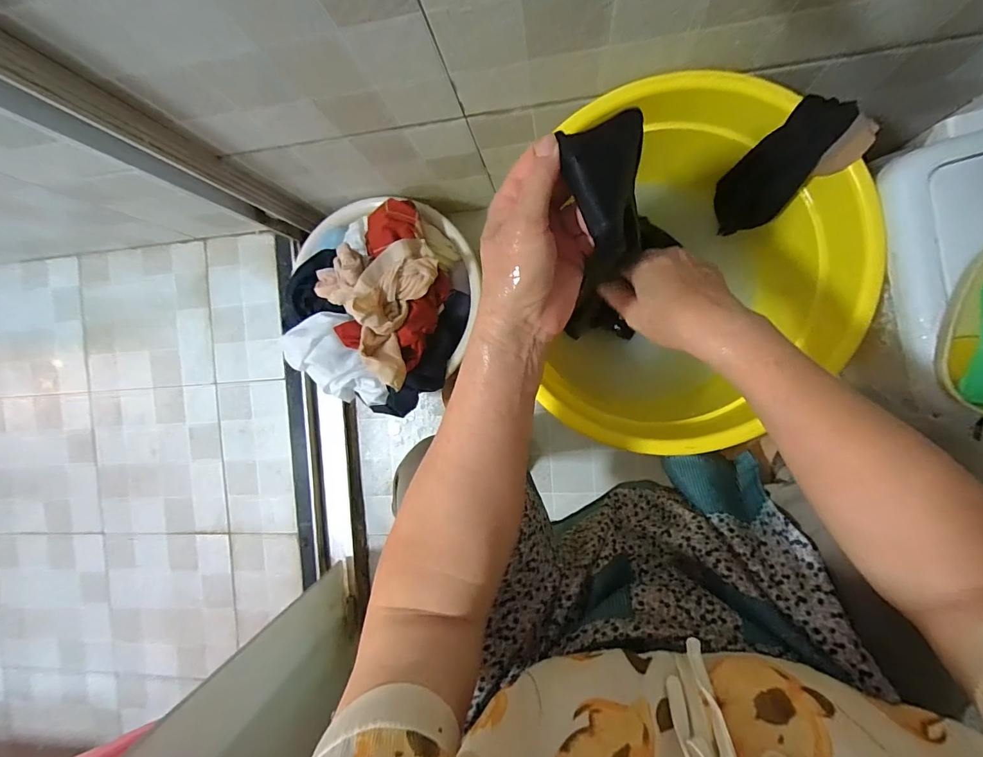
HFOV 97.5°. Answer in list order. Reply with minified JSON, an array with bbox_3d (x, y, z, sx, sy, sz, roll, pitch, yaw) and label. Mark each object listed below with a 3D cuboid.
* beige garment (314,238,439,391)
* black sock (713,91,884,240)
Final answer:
[{"bbox_3d":[-0.143,-0.115,0.596,0.160,0.063,0.205,-41,86,9],"label":"beige garment"},{"bbox_3d":[0.301,-0.215,0.464,0.031,0.170,0.072,-41,87,-23],"label":"black sock"}]

